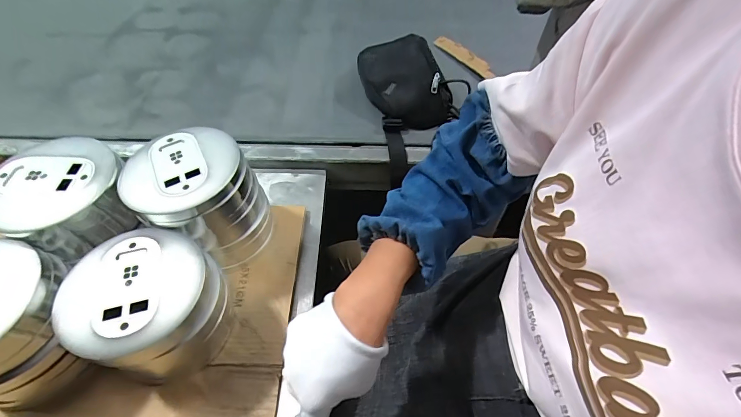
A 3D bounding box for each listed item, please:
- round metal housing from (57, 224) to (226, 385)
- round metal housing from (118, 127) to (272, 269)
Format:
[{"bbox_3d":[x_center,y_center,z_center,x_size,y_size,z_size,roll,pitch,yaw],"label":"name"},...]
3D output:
[{"bbox_3d":[-0.234,0.107,0.380,0.117,0.112,0.128,1,51,-1],"label":"round metal housing"},{"bbox_3d":[-0.213,-0.012,0.440,0.123,0.127,0.126,1,51,-1],"label":"round metal housing"}]

